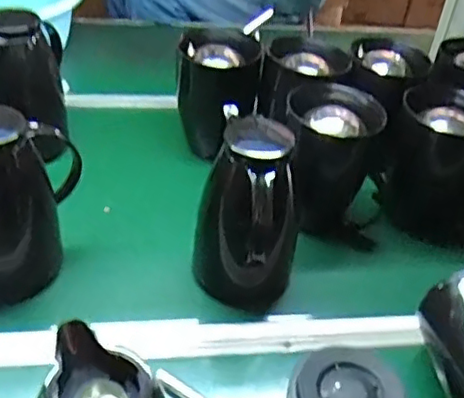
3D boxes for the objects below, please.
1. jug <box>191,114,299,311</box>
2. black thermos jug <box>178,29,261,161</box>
[{"bbox_3d":[0.019,0.023,0.758,0.120,0.209,0.155,9,39,3],"label":"jug"},{"bbox_3d":[-0.025,-0.151,0.990,0.124,0.192,0.115,4,39,-3],"label":"black thermos jug"}]

